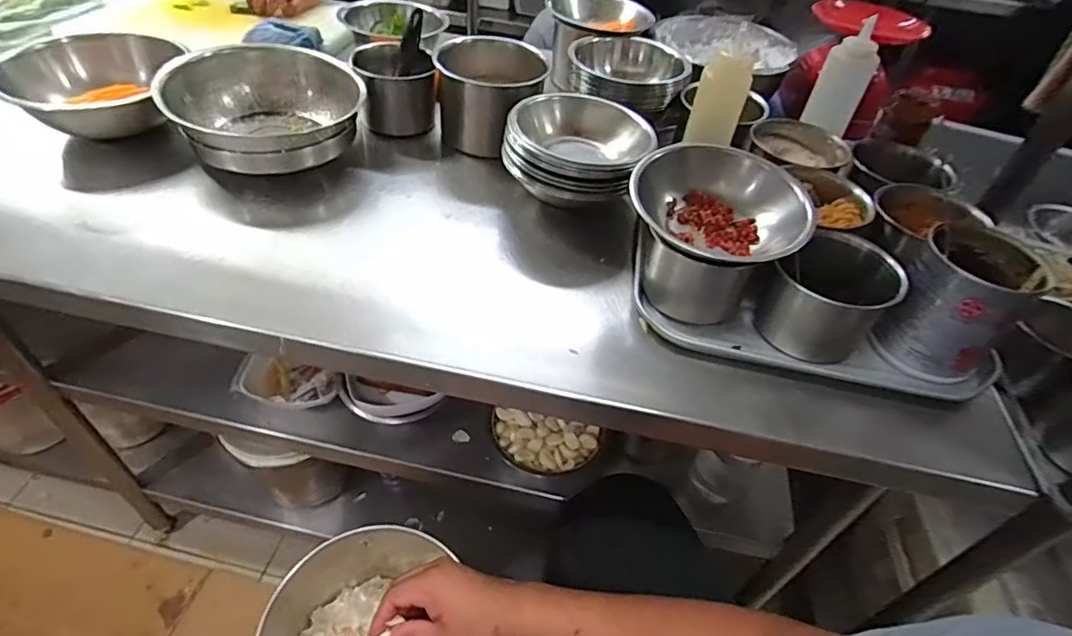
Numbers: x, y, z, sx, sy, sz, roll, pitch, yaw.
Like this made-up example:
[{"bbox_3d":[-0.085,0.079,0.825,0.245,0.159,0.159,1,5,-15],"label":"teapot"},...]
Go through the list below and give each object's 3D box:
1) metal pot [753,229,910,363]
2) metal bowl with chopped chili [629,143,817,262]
[{"bbox_3d":[0.281,-0.020,0.548,0.105,0.083,0.105,3,46,-3],"label":"metal pot"},{"bbox_3d":[0.177,-0.104,0.533,0.153,0.071,0.140,3,46,-3],"label":"metal bowl with chopped chili"}]

